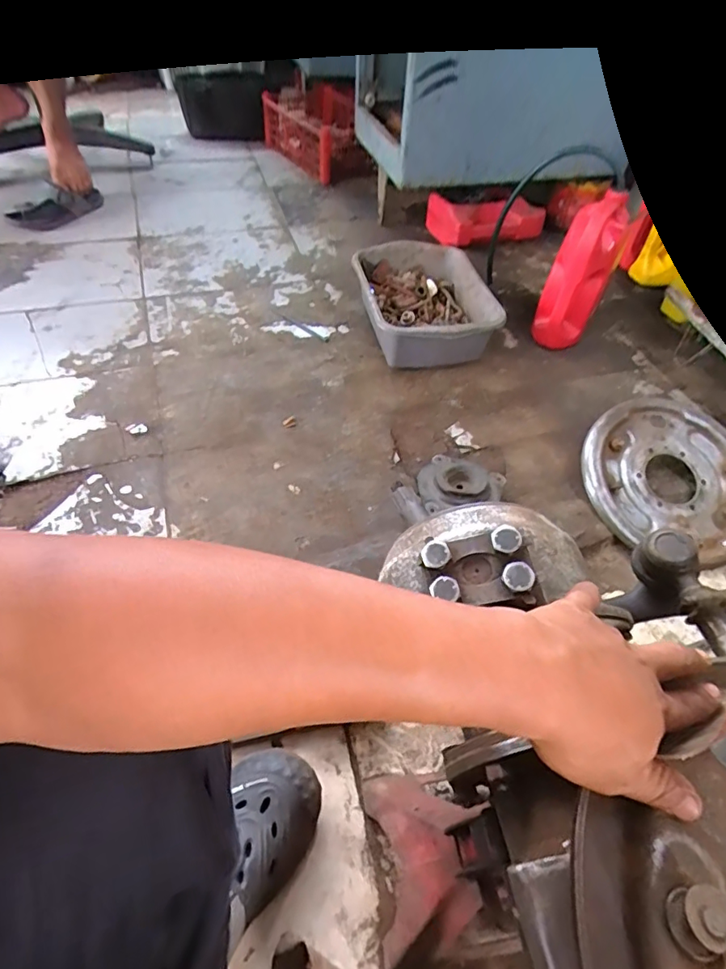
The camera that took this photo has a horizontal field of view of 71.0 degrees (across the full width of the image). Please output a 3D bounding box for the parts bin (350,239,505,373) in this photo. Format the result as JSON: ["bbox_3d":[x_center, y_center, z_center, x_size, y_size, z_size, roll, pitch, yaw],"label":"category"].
[{"bbox_3d":[0.118,-0.343,0.999,0.237,0.134,0.241,-6,52,-9],"label":"parts bin"}]

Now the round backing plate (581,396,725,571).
[{"bbox_3d":[0.525,-0.017,0.872,0.291,0.030,0.279,0,73,-1],"label":"round backing plate"}]

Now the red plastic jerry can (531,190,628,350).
[{"bbox_3d":[0.406,-0.385,0.960,0.107,0.270,0.109,2,51,-3],"label":"red plastic jerry can"}]

